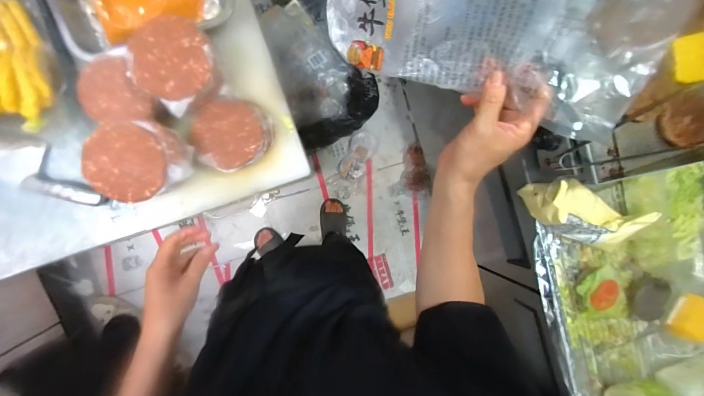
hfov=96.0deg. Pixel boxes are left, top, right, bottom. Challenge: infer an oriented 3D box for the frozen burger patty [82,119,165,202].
[{"bbox_3d":[-0.314,-0.049,0.439,0.094,0.021,0.104,7,92,-8],"label":"frozen burger patty"}]

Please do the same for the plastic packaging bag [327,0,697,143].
[{"bbox_3d":[0.114,-0.169,0.298,0.301,0.038,0.167,16,124,22],"label":"plastic packaging bag"}]

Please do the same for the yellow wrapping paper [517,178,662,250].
[{"bbox_3d":[0.481,0.035,0.651,0.223,0.114,0.102,23,90,-8],"label":"yellow wrapping paper"}]

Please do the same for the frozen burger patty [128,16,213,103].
[{"bbox_3d":[-0.248,-0.190,0.434,0.101,0.017,0.103,0,93,-7],"label":"frozen burger patty"}]

